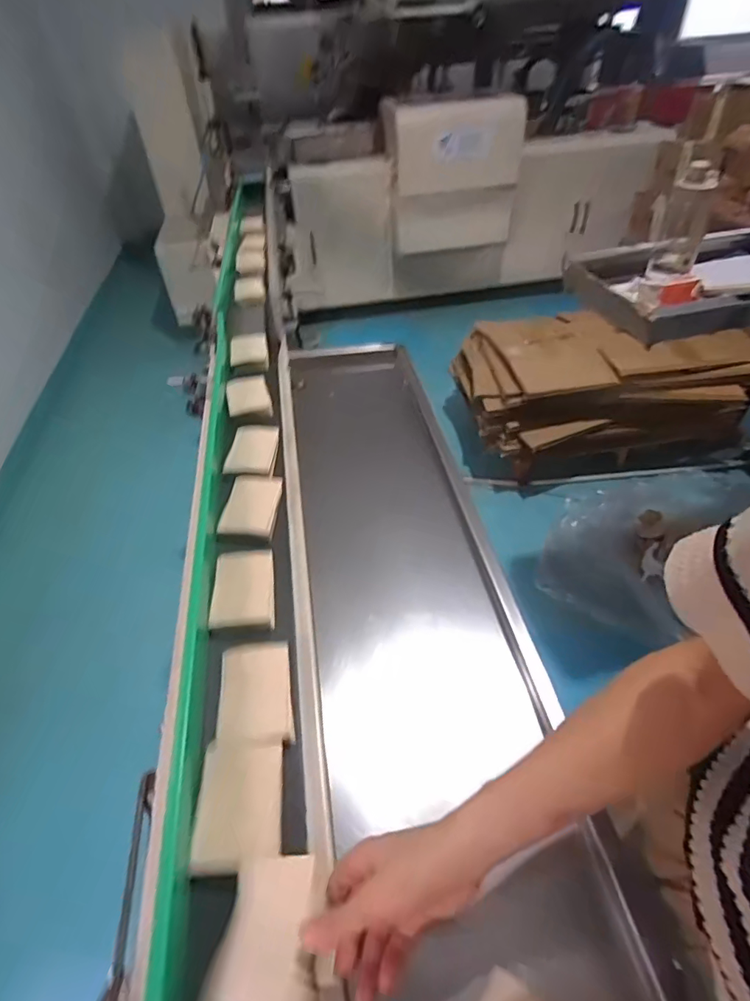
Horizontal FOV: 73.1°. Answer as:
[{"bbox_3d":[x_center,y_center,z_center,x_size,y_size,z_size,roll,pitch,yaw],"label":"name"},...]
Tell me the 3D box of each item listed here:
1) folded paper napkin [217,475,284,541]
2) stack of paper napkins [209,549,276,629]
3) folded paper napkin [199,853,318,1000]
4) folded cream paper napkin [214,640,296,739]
[{"bbox_3d":[-0.178,0.004,0.740,0.071,0.021,0.111,2,42,2],"label":"folded paper napkin"},{"bbox_3d":[-0.164,0.106,0.632,0.072,0.025,0.105,-6,42,-8],"label":"stack of paper napkins"},{"bbox_3d":[-0.086,0.330,0.383,0.080,0.032,0.105,-4,42,-6],"label":"folded paper napkin"},{"bbox_3d":[-0.124,0.198,0.535,0.074,0.018,0.101,-3,42,-4],"label":"folded cream paper napkin"}]

